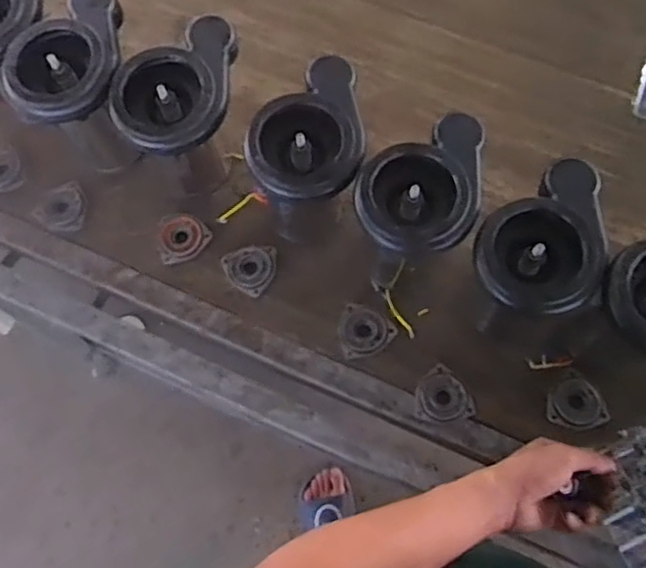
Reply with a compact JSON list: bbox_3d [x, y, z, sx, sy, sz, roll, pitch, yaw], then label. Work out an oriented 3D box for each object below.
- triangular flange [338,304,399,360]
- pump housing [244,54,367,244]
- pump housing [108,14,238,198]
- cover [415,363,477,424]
[{"bbox_3d":[0.052,0.053,0.815,0.066,0.010,0.064,-15,72,-3],"label":"triangular flange"},{"bbox_3d":[-0.018,-0.139,0.785,0.125,0.180,0.166,1,72,2],"label":"pump housing"},{"bbox_3d":[-0.157,-0.189,0.806,0.137,0.178,0.149,-9,72,-1],"label":"pump housing"},{"bbox_3d":[0.139,0.130,0.794,0.065,0.019,0.065,-17,72,-4],"label":"cover"}]

